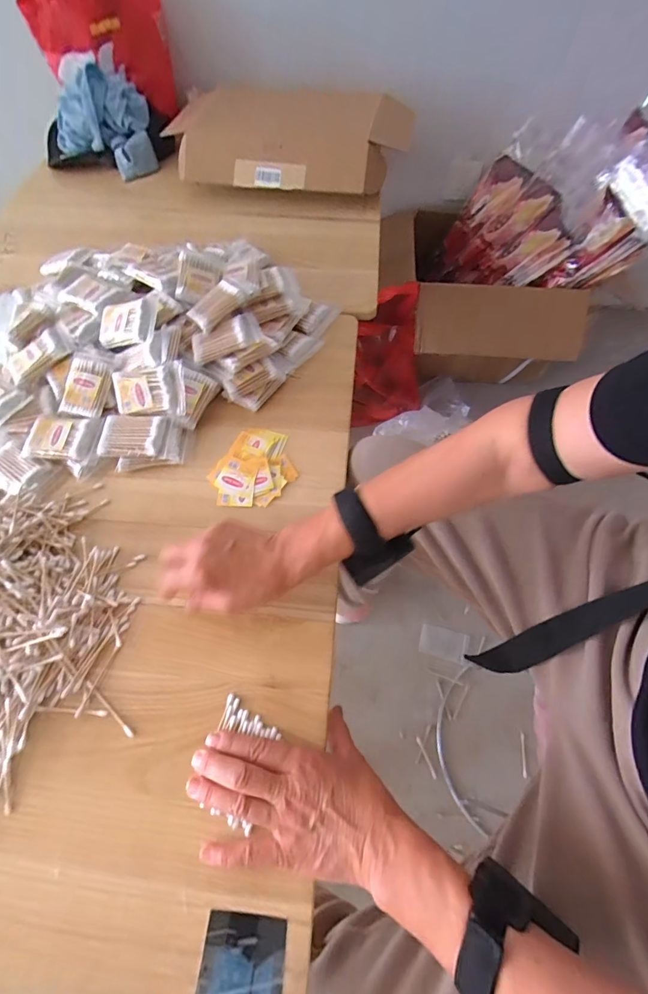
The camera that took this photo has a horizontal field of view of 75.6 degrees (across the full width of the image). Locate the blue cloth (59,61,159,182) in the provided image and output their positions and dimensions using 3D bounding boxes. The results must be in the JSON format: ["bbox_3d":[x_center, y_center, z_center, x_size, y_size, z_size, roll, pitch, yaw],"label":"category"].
[{"bbox_3d":[-0.458,-0.793,0.891,0.213,0.145,0.132,27,64,16],"label":"blue cloth"}]

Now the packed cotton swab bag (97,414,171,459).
[{"bbox_3d":[-0.237,-0.077,0.522,0.078,0.015,0.057,3,67,4],"label":"packed cotton swab bag"}]

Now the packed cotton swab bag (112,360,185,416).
[{"bbox_3d":[-0.222,-0.133,0.531,0.087,0.015,0.061,-5,97,6],"label":"packed cotton swab bag"}]

